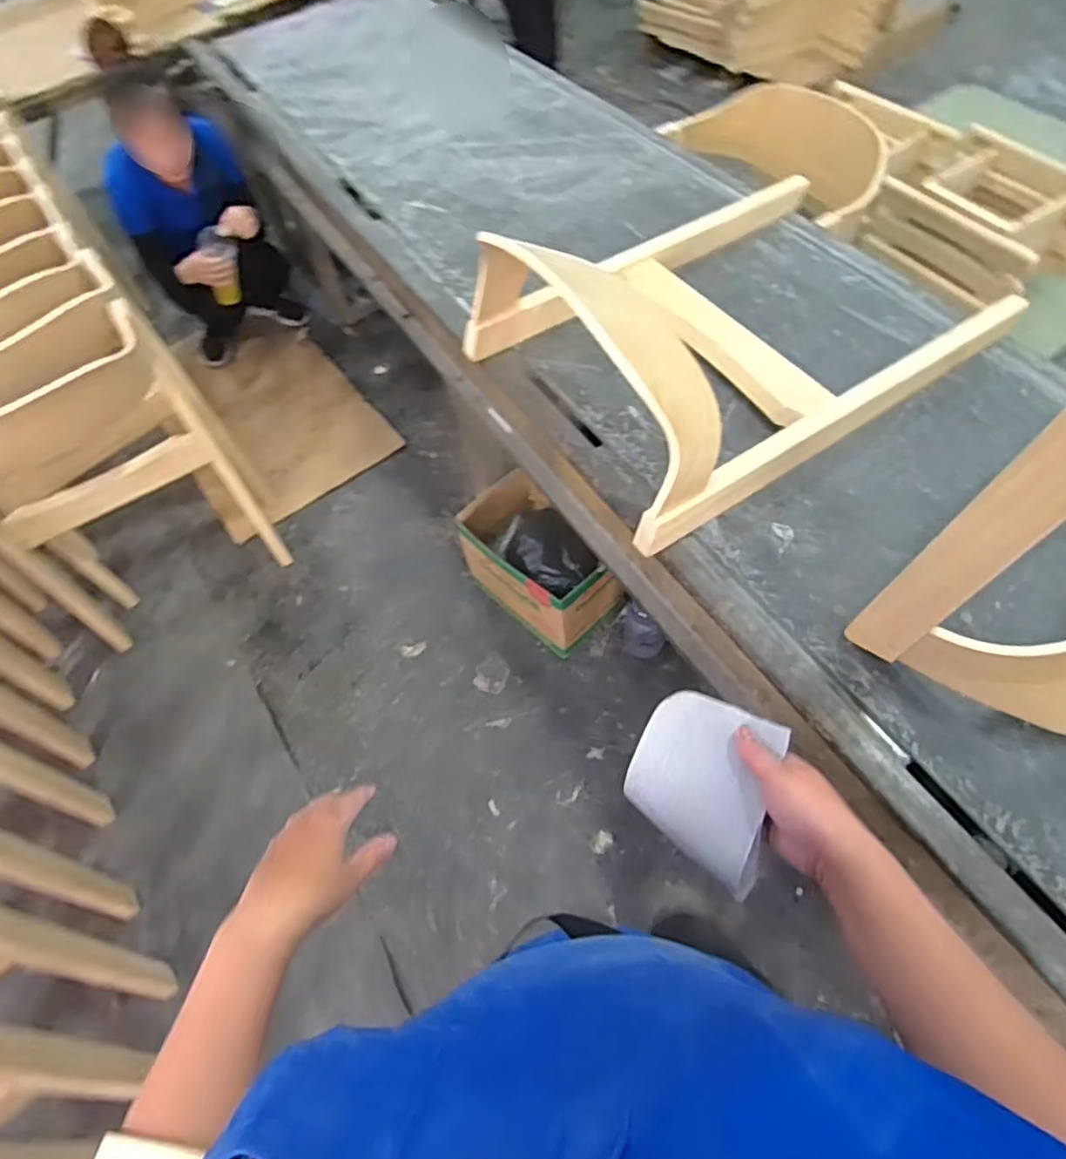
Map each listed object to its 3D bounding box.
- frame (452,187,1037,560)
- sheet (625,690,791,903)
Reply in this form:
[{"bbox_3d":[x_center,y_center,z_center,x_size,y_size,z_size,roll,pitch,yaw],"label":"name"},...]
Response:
[{"bbox_3d":[0.304,-0.439,0.958,0.682,0.250,0.516,-30,60,-12],"label":"frame"},{"bbox_3d":[0.144,0.169,0.544,0.119,0.010,0.132,19,84,32],"label":"sheet"}]

